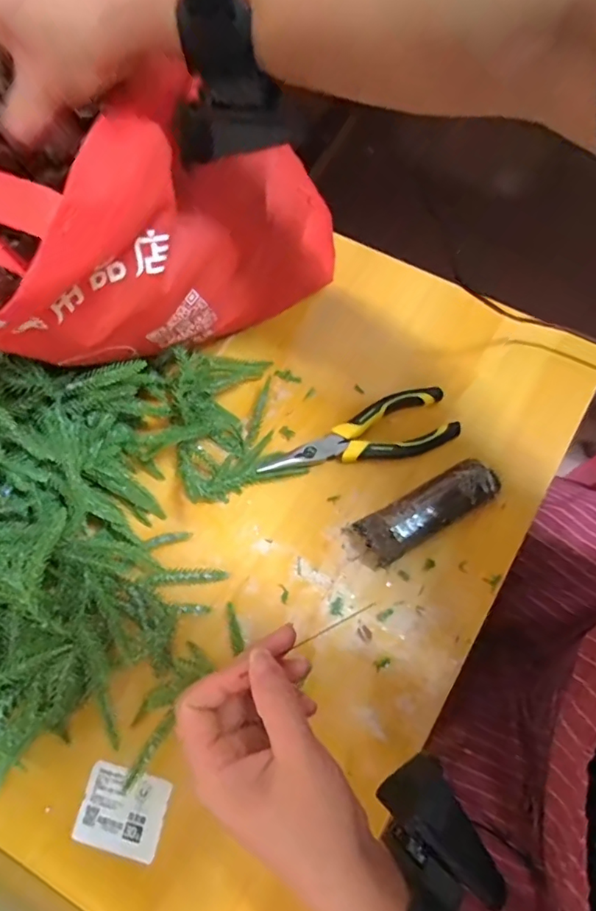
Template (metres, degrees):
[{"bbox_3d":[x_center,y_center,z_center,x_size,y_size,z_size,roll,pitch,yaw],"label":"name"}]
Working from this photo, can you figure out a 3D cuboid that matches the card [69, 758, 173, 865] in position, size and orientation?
[{"bbox_3d":[-0.119,0.240,0.359,0.057,0.005,0.047,14,67,6],"label":"card"}]

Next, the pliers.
[{"bbox_3d":[0.050,-0.011,0.426,0.154,0.019,0.049,-19,70,-2],"label":"pliers"}]

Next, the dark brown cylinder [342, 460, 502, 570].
[{"bbox_3d":[0.093,0.045,0.398,0.121,0.027,0.037,-28,71,-5],"label":"dark brown cylinder"}]

